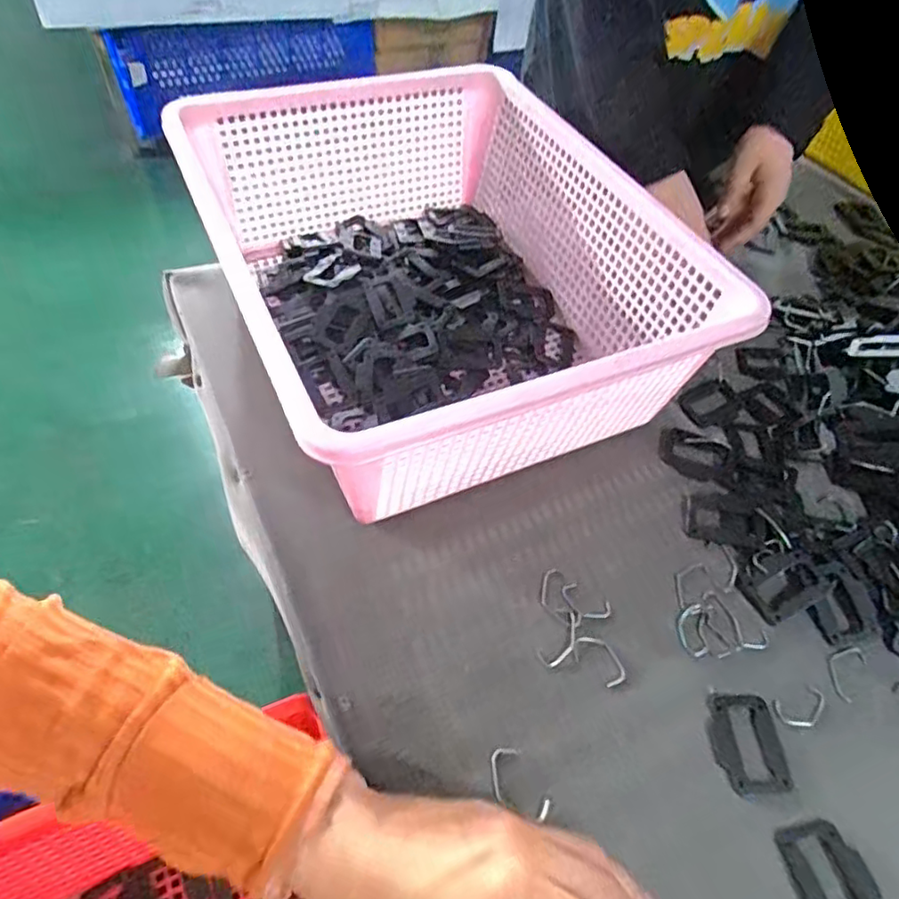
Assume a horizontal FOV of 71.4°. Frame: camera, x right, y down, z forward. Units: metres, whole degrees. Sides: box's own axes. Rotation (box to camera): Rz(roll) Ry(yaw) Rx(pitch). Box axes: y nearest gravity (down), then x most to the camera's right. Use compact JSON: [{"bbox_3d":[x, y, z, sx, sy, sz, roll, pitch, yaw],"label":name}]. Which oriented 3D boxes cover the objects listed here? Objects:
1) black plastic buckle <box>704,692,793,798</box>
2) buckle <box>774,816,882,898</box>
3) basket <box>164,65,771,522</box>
[{"bbox_3d":[0.165,0.163,0.349,0.039,0.004,0.053,1,53,-5],"label":"black plastic buckle"},{"bbox_3d":[0.190,0.213,0.309,0.039,0.004,0.051,-7,54,-11],"label":"buckle"},{"bbox_3d":[-0.006,-0.146,0.479,0.294,0.124,0.386,-18,57,-18],"label":"basket"}]

